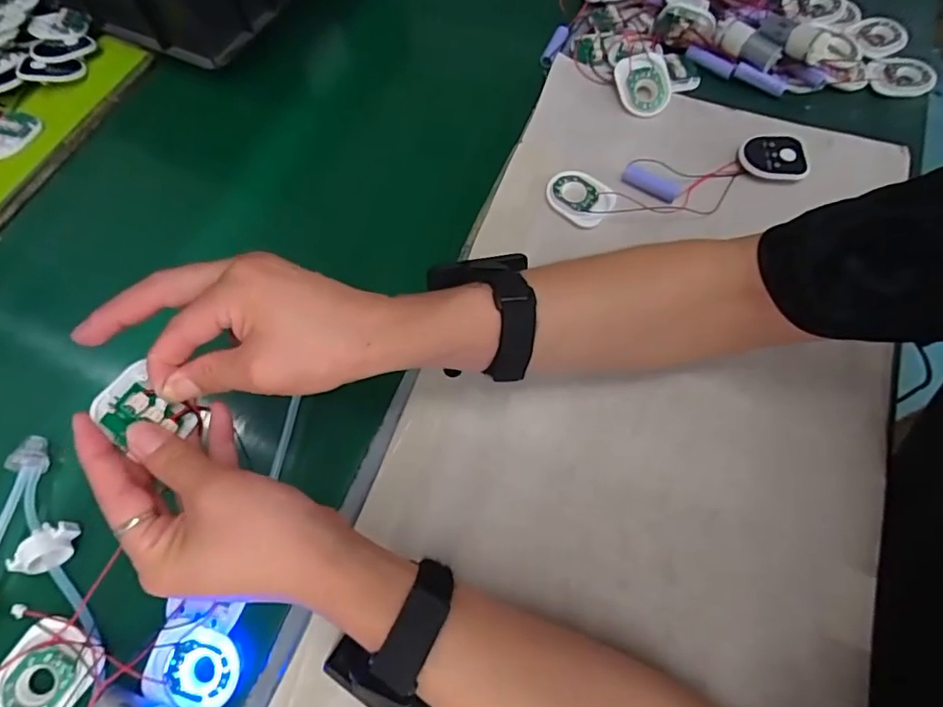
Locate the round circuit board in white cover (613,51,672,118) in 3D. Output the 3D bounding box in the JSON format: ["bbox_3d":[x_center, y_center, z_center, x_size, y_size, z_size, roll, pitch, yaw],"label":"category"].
[{"bbox_3d":[0.163,-0.253,0.532,0.048,0.008,0.058,-18,88,1],"label":"round circuit board in white cover"}]

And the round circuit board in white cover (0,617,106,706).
[{"bbox_3d":[-0.253,0.192,0.335,0.048,0.008,0.060,39,76,-2],"label":"round circuit board in white cover"}]

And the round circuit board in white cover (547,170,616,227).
[{"bbox_3d":[0.094,-0.137,0.488,0.045,0.009,0.061,-36,70,-15],"label":"round circuit board in white cover"}]

